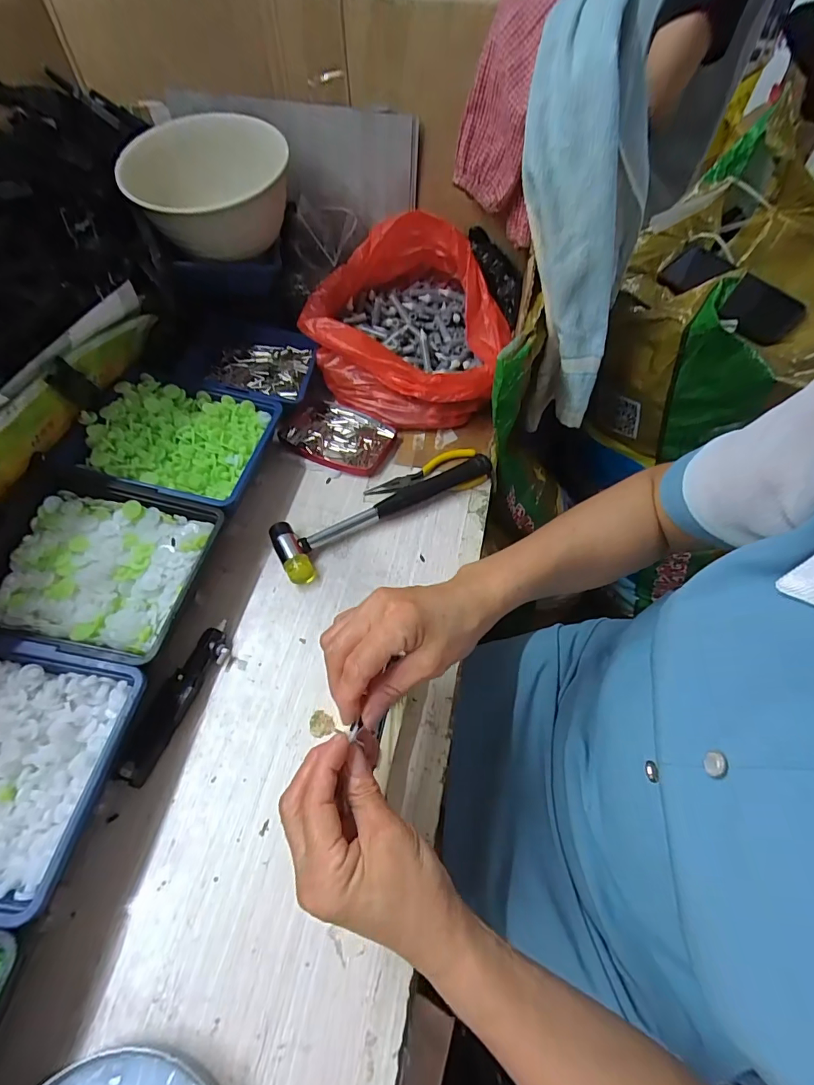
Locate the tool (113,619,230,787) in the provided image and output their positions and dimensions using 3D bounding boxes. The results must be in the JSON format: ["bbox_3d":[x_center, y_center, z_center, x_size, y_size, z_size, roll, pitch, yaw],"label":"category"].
[{"bbox_3d":[-0.178,0.121,0.353,0.024,0.021,0.124,19,58,11],"label":"tool"}]

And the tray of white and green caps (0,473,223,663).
[{"bbox_3d":[-0.246,0.018,0.370,0.148,0.033,0.138,10,57,6],"label":"tray of white and green caps"}]

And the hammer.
[{"bbox_3d":[-0.022,-0.039,0.456,0.231,0.025,0.059,-28,61,-18],"label":"hammer"}]

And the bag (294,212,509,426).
[{"bbox_3d":[0.003,-0.257,0.527,0.231,0.132,0.220,6,57,3],"label":"bag"}]

